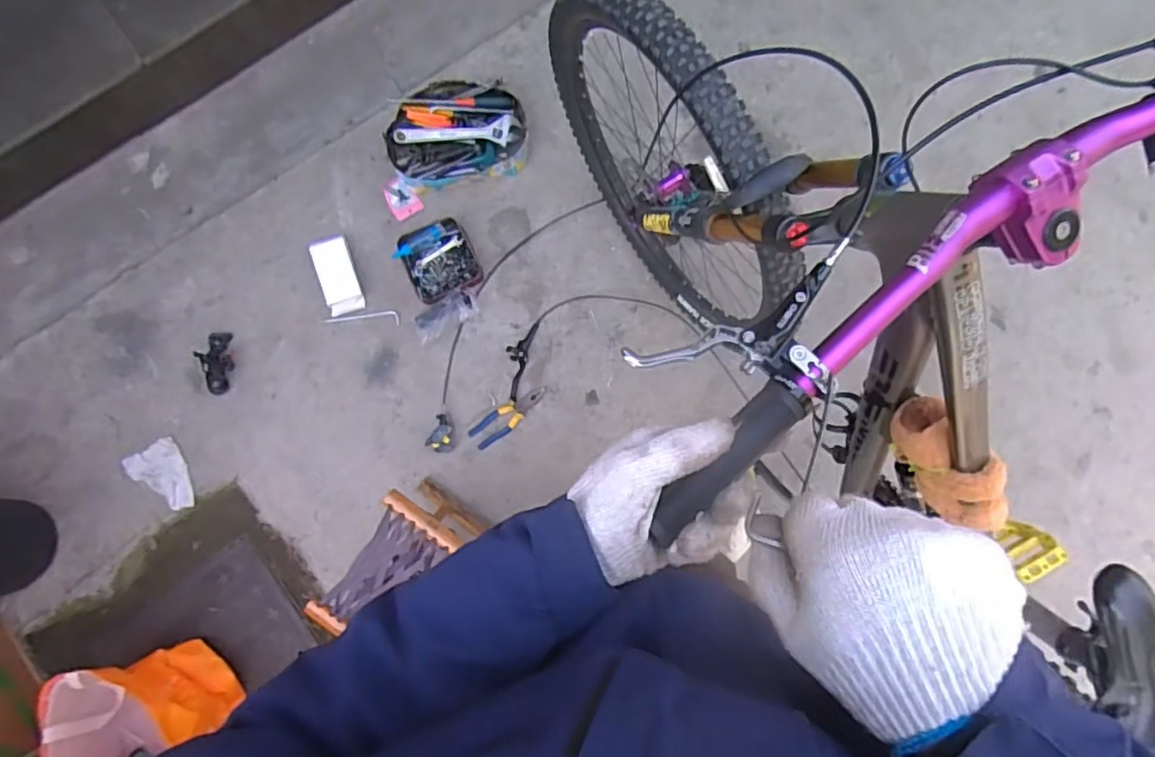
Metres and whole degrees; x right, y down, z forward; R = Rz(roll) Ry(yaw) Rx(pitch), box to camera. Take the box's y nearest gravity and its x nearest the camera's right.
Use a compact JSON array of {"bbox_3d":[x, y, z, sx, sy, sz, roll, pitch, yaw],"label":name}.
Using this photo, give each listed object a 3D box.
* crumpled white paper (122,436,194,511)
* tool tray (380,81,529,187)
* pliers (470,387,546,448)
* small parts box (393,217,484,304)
[{"bbox_3d":[-0.884,0.215,1.315,0.108,0.020,0.153,-30,85,-5],"label":"crumpled white paper"},{"bbox_3d":[-0.271,-0.558,1.390,0.310,0.091,0.231,-9,84,-3],"label":"tool tray"},{"bbox_3d":[-0.150,0.084,1.372,0.191,0.021,0.061,-35,86,-5],"label":"pliers"},{"bbox_3d":[-0.306,-0.263,1.379,0.155,0.050,0.162,-32,85,-5],"label":"small parts box"}]

